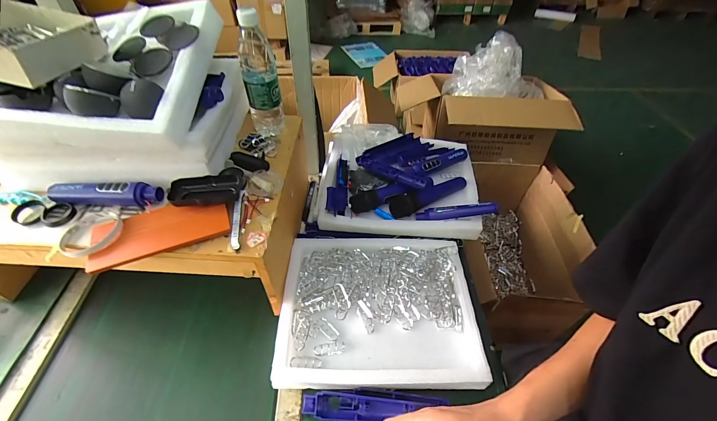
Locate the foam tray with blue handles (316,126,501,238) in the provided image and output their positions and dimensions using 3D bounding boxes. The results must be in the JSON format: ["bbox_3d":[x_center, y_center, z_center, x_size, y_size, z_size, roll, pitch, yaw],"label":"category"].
[{"bbox_3d":[0.097,-0.081,0.800,0.378,0.080,0.312,4,48,1],"label":"foam tray with blue handles"}]

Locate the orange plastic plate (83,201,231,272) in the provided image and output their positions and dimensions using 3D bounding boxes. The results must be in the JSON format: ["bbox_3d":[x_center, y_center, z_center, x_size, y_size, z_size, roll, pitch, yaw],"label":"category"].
[{"bbox_3d":[-0.303,0.027,0.500,0.194,0.012,0.090,-19,55,-14],"label":"orange plastic plate"}]

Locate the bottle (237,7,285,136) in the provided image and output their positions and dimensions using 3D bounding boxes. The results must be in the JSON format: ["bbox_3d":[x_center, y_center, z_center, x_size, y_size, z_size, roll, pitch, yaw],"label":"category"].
[{"bbox_3d":[-0.183,-0.244,0.614,0.065,0.222,0.061,-10,49,-11],"label":"bottle"}]

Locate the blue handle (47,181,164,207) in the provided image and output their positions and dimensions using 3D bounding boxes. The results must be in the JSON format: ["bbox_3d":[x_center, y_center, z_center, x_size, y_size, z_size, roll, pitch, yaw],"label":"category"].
[{"bbox_3d":[-0.410,-0.030,0.530,0.176,0.032,0.031,3,48,0],"label":"blue handle"}]

